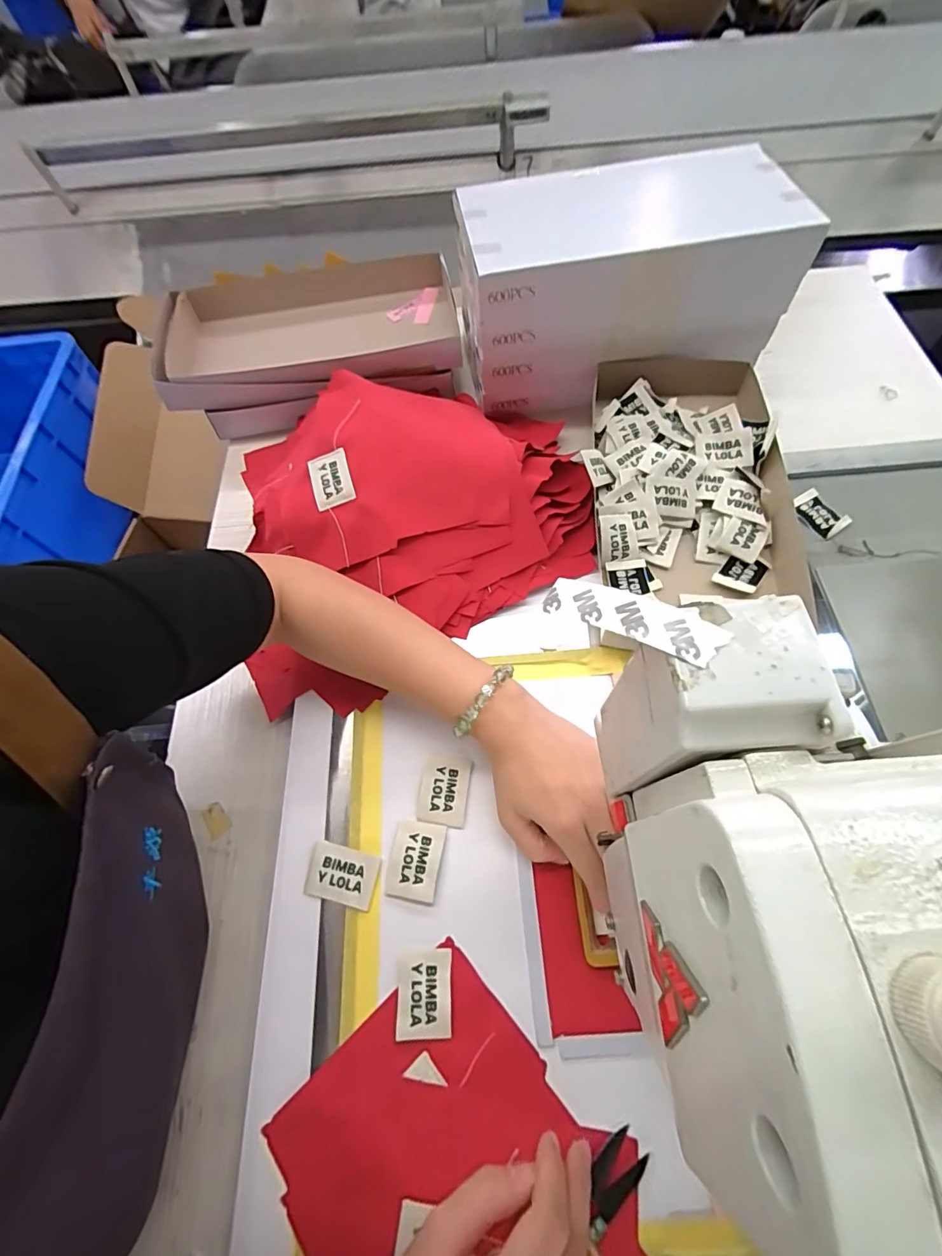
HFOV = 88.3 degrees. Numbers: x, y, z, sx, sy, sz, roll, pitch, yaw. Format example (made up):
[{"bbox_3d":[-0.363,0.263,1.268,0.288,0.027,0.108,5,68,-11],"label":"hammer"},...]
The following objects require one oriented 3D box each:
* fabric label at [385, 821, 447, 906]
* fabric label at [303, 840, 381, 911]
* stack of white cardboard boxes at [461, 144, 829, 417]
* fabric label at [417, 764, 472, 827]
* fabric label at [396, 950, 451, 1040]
[{"bbox_3d":[-0.038,0.166,0.346,0.034,0.007,0.050,9,67,7],"label":"fabric label"},{"bbox_3d":[-0.092,0.176,0.345,0.049,0.004,0.035,11,70,6],"label":"fabric label"},{"bbox_3d":[0.154,-0.360,0.518,0.314,0.150,0.159,-10,65,0],"label":"stack of white cardboard boxes"},{"bbox_3d":[-0.021,0.124,0.366,0.037,0.004,0.046,6,66,6],"label":"fabric label"},{"bbox_3d":[-0.030,0.236,0.313,0.035,0.004,0.046,-4,60,2],"label":"fabric label"}]

